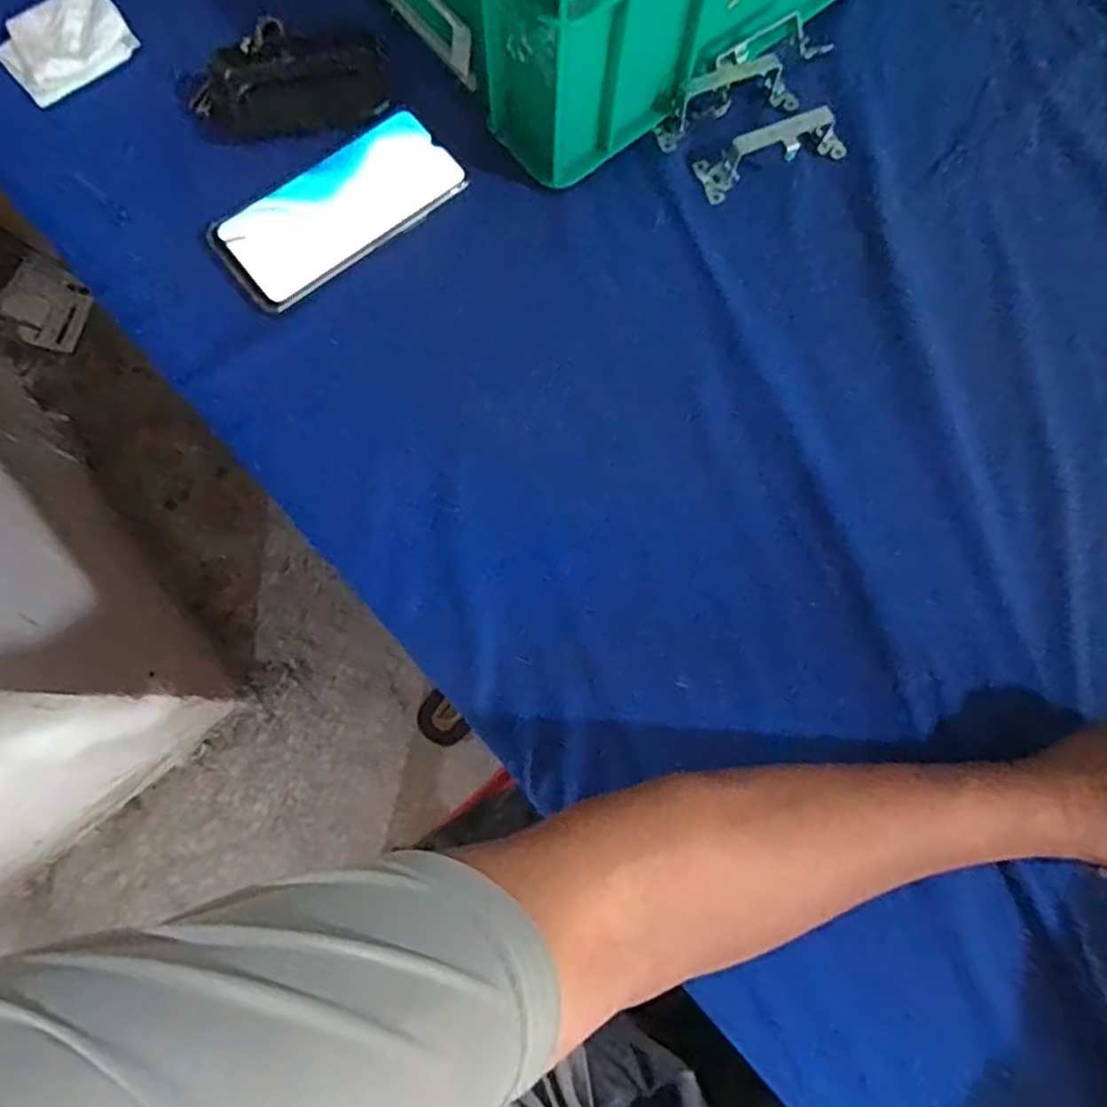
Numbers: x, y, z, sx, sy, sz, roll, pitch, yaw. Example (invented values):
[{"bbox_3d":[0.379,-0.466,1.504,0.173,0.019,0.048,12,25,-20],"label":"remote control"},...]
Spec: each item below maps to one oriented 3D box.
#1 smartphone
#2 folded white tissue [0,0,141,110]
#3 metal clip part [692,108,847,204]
[{"bbox_3d":[-0.139,-0.225,0.460,0.160,0.007,0.074,-38,81,-9],"label":"smartphone"},{"bbox_3d":[-0.328,-0.343,0.474,0.081,0.020,0.050,-43,82,-9],"label":"folded white tissue"},{"bbox_3d":[0.148,-0.271,0.472,0.099,0.029,0.028,-19,78,-5],"label":"metal clip part"}]

